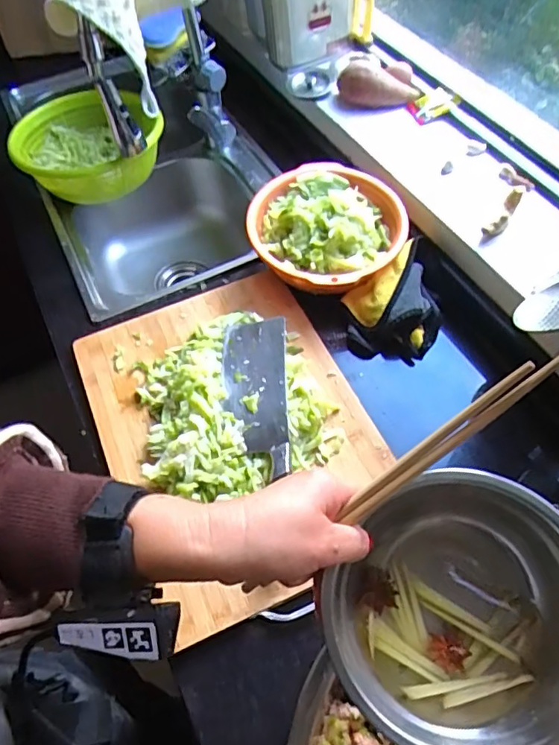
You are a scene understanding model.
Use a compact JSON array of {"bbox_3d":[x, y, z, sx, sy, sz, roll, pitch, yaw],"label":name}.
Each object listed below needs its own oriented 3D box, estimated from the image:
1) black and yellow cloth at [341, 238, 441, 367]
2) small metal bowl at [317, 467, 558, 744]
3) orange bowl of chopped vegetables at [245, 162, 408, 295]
[{"bbox_3d":[0.159,-0.097,0.727,0.125,0.082,0.148,13,61,10],"label":"black and yellow cloth"},{"bbox_3d":[0.117,0.156,0.339,0.159,0.085,0.156,-1,59,2],"label":"small metal bowl"},{"bbox_3d":[0.072,-0.207,0.767,0.213,0.091,0.208,-1,59,2],"label":"orange bowl of chopped vegetables"}]

